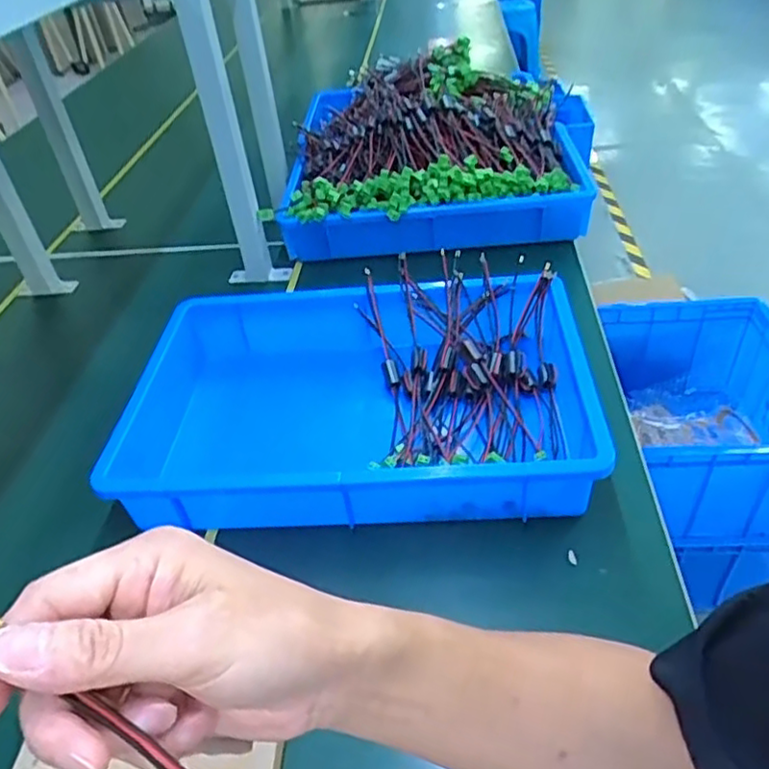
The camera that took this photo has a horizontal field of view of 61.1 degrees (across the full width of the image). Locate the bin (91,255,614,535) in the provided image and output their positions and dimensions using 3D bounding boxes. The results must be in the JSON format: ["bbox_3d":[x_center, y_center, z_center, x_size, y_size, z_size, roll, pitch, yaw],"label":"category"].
[{"bbox_3d":[-0.024,0.009,0.640,0.409,0.088,0.272,-3,40,5],"label":"bin"}]

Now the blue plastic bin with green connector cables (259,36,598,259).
[{"bbox_3d":[0.066,-0.350,0.941,0.402,0.152,0.350,-2,41,7],"label":"blue plastic bin with green connector cables"}]

